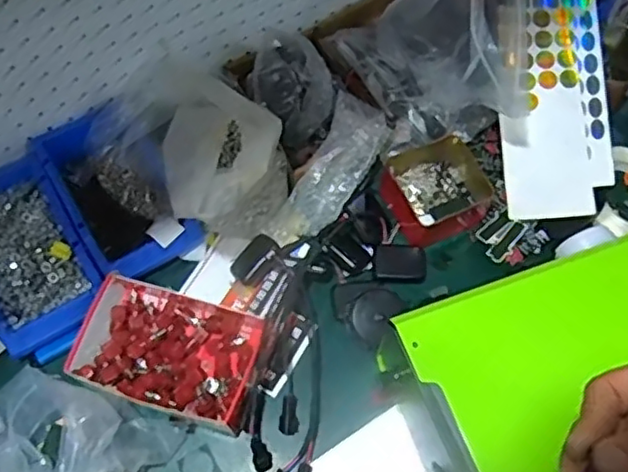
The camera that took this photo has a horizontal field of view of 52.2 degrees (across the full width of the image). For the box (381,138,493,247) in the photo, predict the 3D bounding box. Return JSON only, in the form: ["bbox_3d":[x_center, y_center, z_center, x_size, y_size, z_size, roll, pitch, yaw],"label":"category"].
[{"bbox_3d":[0.136,-0.055,0.738,0.106,0.046,0.113,-27,67,-13],"label":"box"}]

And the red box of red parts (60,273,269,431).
[{"bbox_3d":[-0.142,0.116,0.641,0.185,0.044,0.120,16,65,7],"label":"red box of red parts"}]

